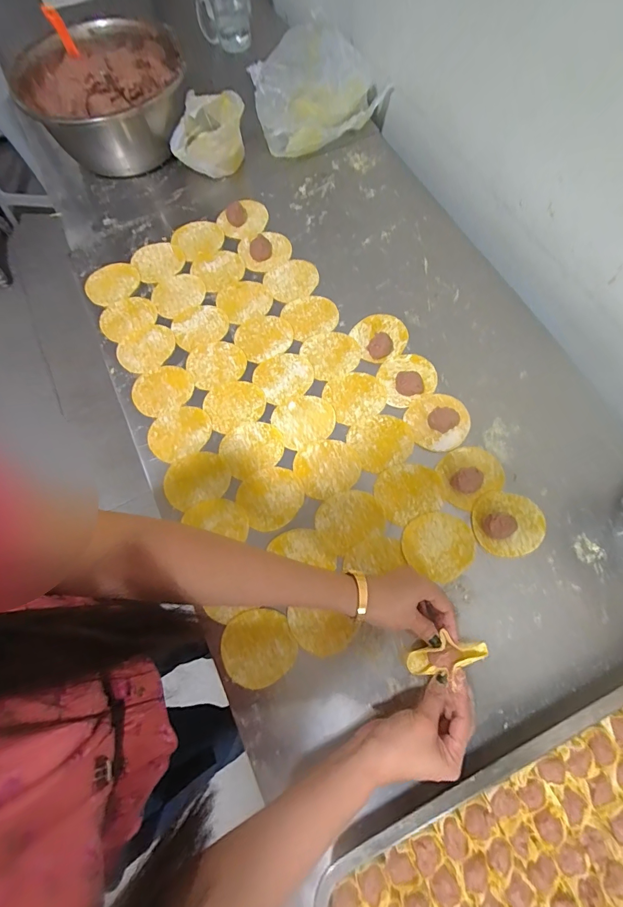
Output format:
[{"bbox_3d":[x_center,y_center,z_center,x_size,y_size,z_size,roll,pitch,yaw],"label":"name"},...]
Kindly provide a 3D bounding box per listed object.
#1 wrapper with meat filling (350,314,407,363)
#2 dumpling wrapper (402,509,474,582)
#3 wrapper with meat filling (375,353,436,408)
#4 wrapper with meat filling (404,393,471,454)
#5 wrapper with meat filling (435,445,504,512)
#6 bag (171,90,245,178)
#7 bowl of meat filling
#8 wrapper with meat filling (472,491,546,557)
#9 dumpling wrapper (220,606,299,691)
[{"bbox_3d":[0.106,-0.177,0.580,0.083,0.021,0.076,-22,71,-5],"label":"wrapper with meat filling"},{"bbox_3d":[0.154,0.109,0.478,0.078,0.006,0.081,0,71,0],"label":"dumpling wrapper"},{"bbox_3d":[0.138,-0.110,0.562,0.081,0.013,0.077,-1,71,2],"label":"wrapper with meat filling"},{"bbox_3d":[0.173,-0.045,0.532,0.079,0.012,0.079,-21,71,-5],"label":"wrapper with meat filling"},{"bbox_3d":[0.204,0.025,0.505,0.083,0.014,0.070,-33,73,-9],"label":"wrapper with meat filling"},{"bbox_3d":[-0.176,-0.559,0.693,0.129,0.092,0.080,10,72,6],"label":"bag"},{"bbox_3d":[-0.367,-0.623,0.713,0.284,0.155,0.279,-17,71,-3],"label":"bowl of meat filling"},{"bbox_3d":[0.244,0.083,0.478,0.083,0.026,0.077,1,71,3],"label":"wrapper with meat filling"},{"bbox_3d":[-0.060,0.227,0.455,0.082,0.004,0.076,0,72,-1],"label":"dumpling wrapper"}]

